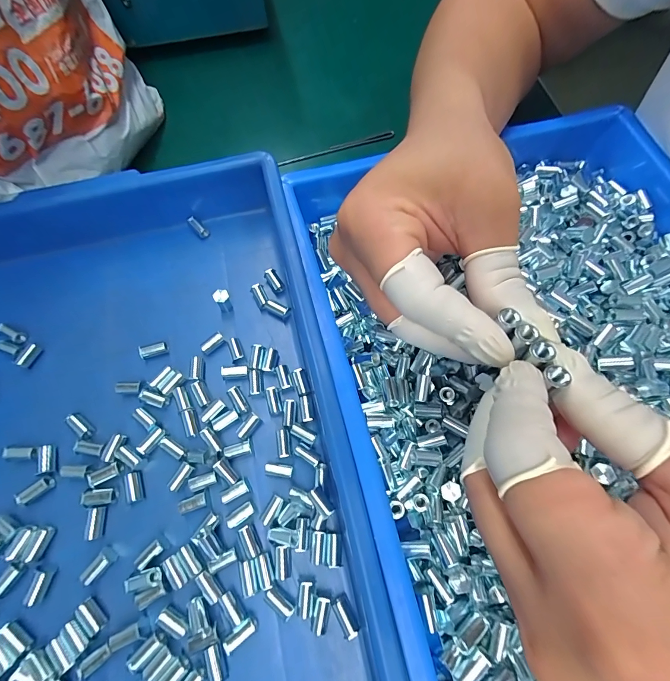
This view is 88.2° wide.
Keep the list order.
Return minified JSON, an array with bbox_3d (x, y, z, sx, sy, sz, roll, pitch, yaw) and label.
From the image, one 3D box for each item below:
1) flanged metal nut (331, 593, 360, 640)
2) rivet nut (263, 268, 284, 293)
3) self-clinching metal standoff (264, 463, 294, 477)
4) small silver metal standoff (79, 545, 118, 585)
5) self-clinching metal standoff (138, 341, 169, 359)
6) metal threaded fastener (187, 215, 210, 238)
[{"bbox_3d":[0.005,0.147,0.186,0.010,0.008,0.019,-24,70,-9],"label":"flanged metal nut"},{"bbox_3d":[-0.046,-0.044,0.260,0.009,0.009,0.019,-26,70,-10],"label":"rivet nut"},{"bbox_3d":[-0.034,0.079,0.210,0.017,0.007,0.007,5,68,2],"label":"self-clinching metal standoff"},{"bbox_3d":[-0.131,0.124,0.191,0.010,0.006,0.018,42,74,15],"label":"small silver metal standoff"},{"bbox_3d":[-0.125,0.007,0.237,0.018,0.006,0.007,-18,69,-7],"label":"self-clinching metal standoff"},{"bbox_3d":[-0.111,-0.093,0.278,0.007,0.007,0.020,-42,88,-15],"label":"metal threaded fastener"}]

